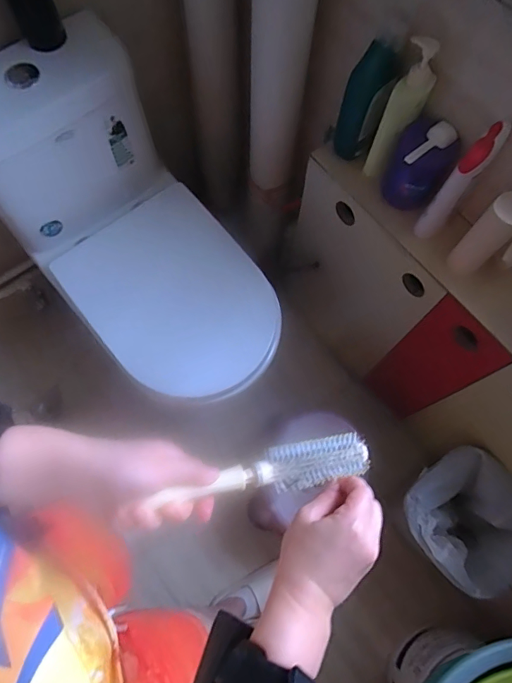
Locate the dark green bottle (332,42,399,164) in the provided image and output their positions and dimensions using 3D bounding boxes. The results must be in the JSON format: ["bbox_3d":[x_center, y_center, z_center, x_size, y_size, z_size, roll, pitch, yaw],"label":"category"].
[{"bbox_3d":[0.176,-0.388,0.753,0.066,0.202,0.044,16,71,4],"label":"dark green bottle"}]

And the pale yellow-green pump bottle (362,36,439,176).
[{"bbox_3d":[0.229,-0.355,0.721,0.055,0.221,0.053,25,72,7],"label":"pale yellow-green pump bottle"}]

